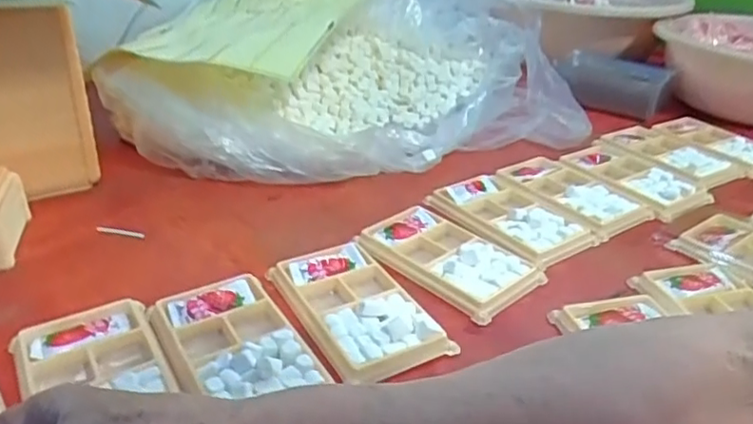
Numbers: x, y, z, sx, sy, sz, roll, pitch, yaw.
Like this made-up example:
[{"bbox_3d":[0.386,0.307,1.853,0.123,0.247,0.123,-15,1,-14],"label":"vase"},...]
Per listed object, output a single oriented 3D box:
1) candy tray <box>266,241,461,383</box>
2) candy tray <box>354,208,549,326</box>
[{"bbox_3d":[-0.015,0.063,0.421,0.074,0.015,0.128,-14,33,-27],"label":"candy tray"},{"bbox_3d":[0.057,0.035,0.478,0.127,0.016,0.078,28,38,37],"label":"candy tray"}]

